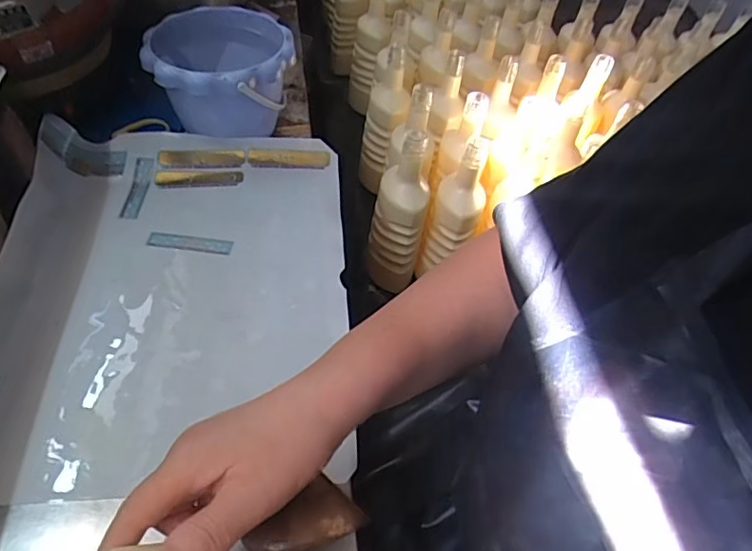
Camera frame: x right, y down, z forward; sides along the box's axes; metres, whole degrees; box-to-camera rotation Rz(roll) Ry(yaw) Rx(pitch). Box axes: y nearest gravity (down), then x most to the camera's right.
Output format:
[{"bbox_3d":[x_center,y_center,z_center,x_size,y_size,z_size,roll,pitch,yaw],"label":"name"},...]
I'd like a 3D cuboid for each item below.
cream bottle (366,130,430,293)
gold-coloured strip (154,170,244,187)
[{"bbox_3d":[0.030,-0.078,0.748,0.071,0.251,0.060,7,49,-3],"label":"cream bottle"},{"bbox_3d":[-0.193,-0.106,0.583,0.090,0.007,0.020,-4,52,-8],"label":"gold-coloured strip"}]

